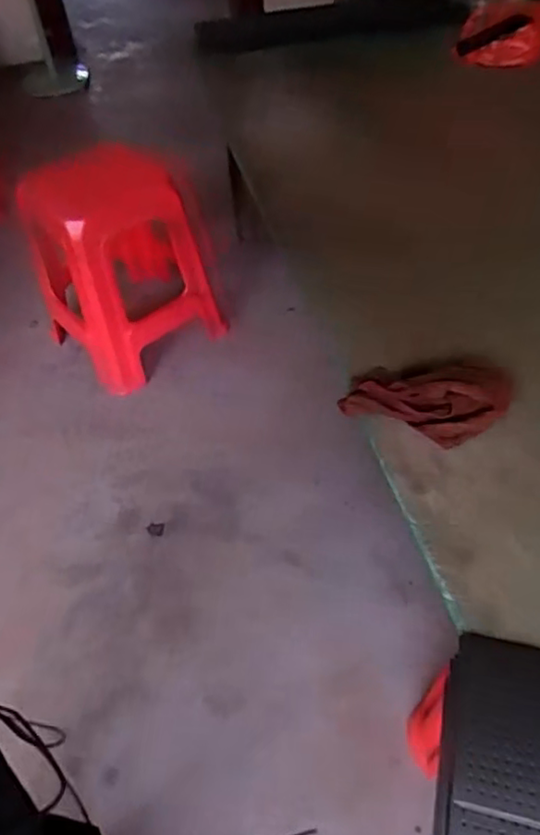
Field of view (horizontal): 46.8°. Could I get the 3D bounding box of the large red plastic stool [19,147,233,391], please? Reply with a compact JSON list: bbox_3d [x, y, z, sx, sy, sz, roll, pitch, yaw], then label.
[{"bbox_3d":[-0.345,-0.380,1.508,0.366,0.522,0.355,-35,55,-23],"label":"large red plastic stool"}]

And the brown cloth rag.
[{"bbox_3d":[0.179,-0.020,0.721,0.192,0.047,0.107,0,49,5],"label":"brown cloth rag"}]

